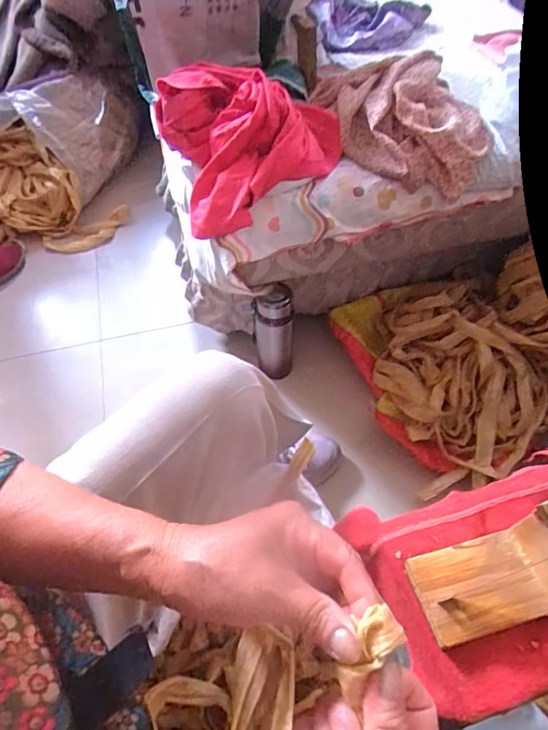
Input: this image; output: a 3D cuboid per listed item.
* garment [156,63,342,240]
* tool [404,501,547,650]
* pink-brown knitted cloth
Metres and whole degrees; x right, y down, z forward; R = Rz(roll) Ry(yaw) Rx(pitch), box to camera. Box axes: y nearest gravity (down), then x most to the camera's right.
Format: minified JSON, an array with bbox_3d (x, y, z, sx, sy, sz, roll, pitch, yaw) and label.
[{"bbox_3d":[-0.018,-0.320,0.655,0.259,0.137,0.183,-18,56,-12],"label":"garment"},{"bbox_3d":[0.159,0.142,0.315,0.107,0.068,0.060,-14,55,-9],"label":"tool"},{"bbox_3d":[0.185,-0.368,0.699,0.278,0.107,0.188,17,56,13],"label":"pink-brown knitted cloth"}]

